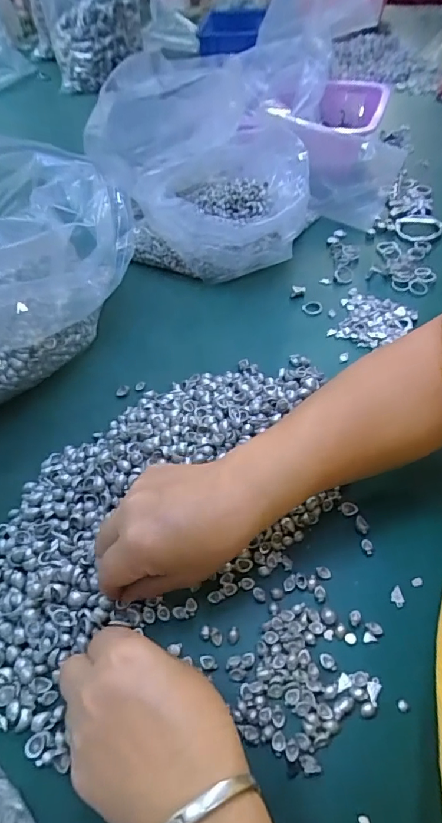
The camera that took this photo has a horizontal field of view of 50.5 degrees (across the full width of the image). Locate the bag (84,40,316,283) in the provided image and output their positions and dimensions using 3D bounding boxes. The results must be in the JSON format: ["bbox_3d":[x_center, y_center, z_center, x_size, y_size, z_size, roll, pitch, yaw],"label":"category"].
[{"bbox_3d":[-0.033,-0.305,0.582,0.231,0.182,0.265,-9,49,-5],"label":"bag"}]

